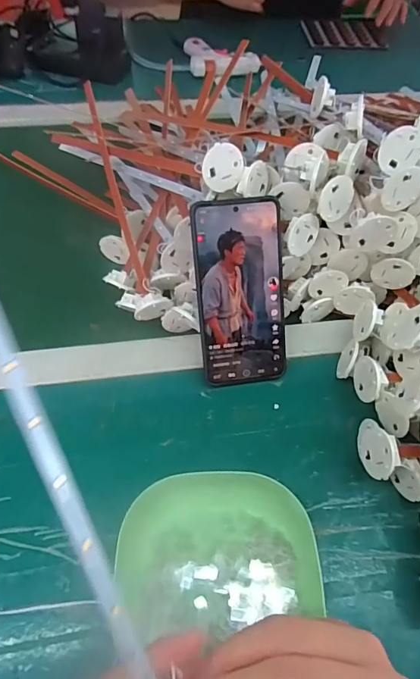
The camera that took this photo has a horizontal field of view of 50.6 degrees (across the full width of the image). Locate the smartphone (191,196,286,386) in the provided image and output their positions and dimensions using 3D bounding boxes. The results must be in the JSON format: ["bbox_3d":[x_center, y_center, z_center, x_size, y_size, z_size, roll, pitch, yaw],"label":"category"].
[{"bbox_3d":[0.028,-0.039,0.395,0.076,0.163,0.005,-7,16,-6],"label":"smartphone"}]

